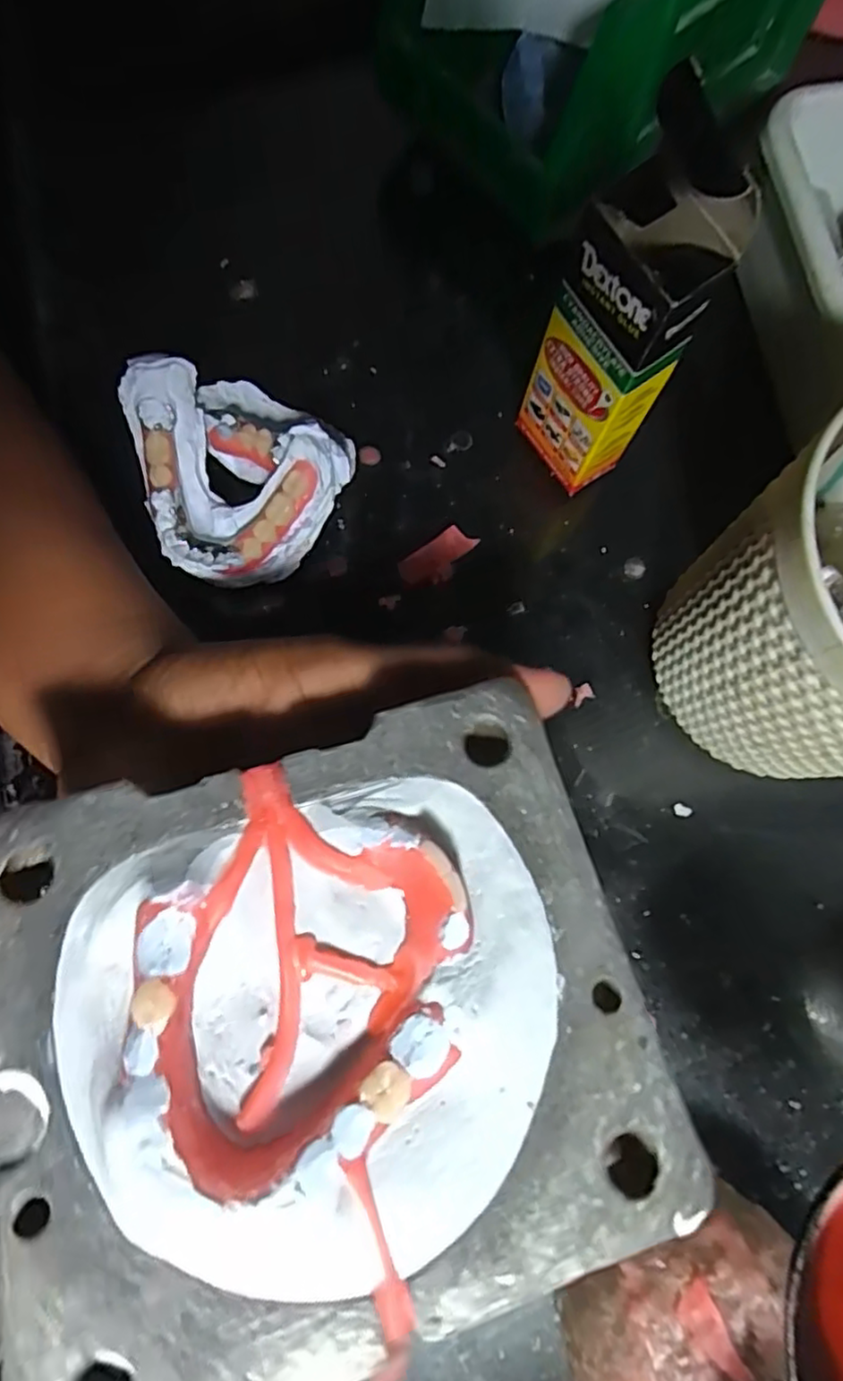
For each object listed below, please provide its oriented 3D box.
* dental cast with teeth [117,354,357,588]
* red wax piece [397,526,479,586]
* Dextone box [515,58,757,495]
[{"bbox_3d":[-0.067,-0.080,0.241,0.072,0.049,0.071,0,78,-1],"label":"dental cast with teeth"},{"bbox_3d":[0.006,-0.053,0.261,0.032,0.004,0.011,-35,81,-8],"label":"red wax piece"},{"bbox_3d":[0.062,-0.111,0.214,0.028,0.121,0.039,-39,82,-9],"label":"Dextone box"}]

